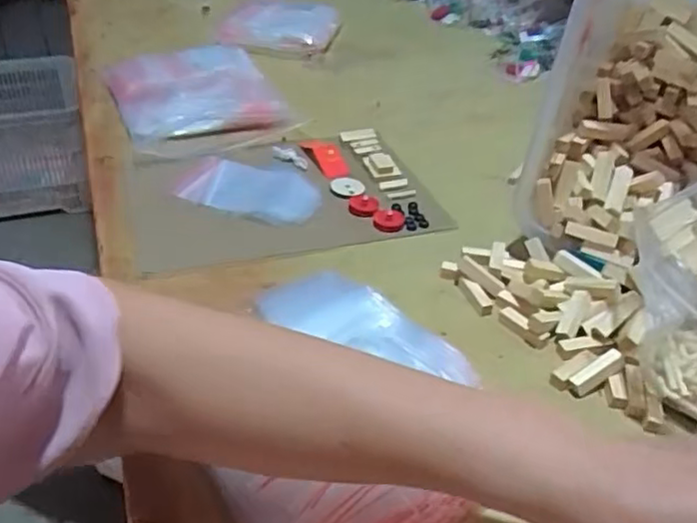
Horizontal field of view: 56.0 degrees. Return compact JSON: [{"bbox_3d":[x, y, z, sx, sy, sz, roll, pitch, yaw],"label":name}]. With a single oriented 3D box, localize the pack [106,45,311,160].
[{"bbox_3d":[-0.188,-0.208,0.813,0.190,0.047,0.234,-15,40,-23],"label":"pack"}]

